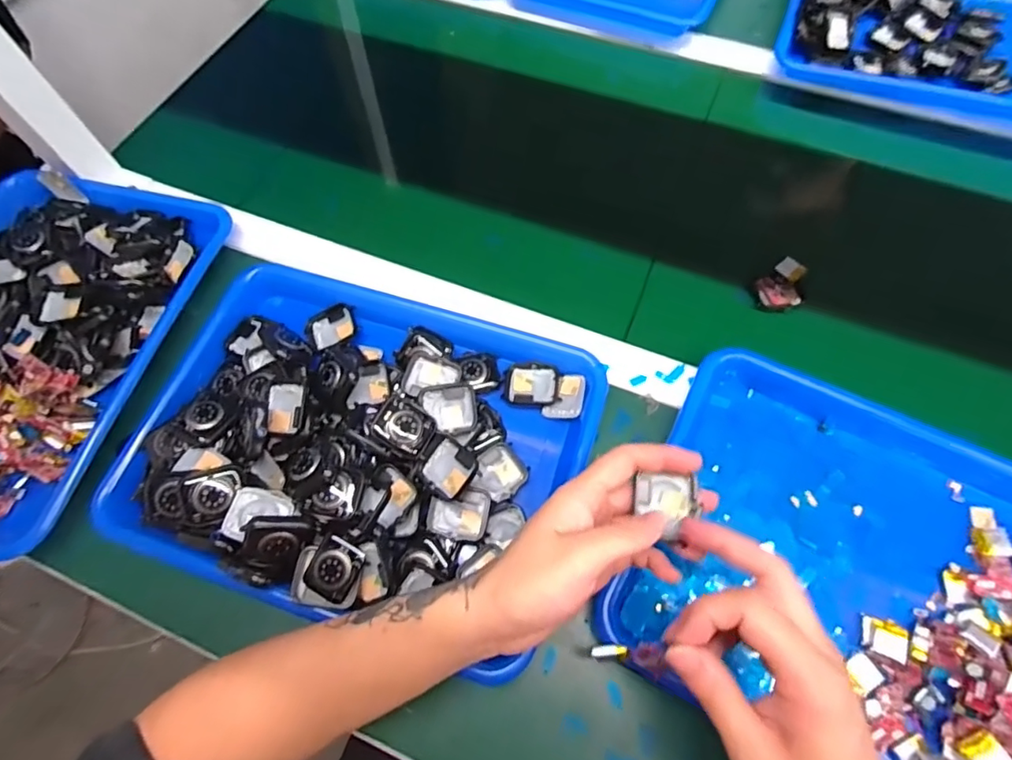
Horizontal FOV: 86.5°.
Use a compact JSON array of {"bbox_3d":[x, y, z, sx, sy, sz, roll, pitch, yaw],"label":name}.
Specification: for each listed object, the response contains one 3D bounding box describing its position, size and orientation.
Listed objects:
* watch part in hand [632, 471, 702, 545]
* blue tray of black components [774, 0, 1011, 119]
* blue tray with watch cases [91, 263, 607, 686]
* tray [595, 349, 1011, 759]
[{"bbox_3d":[0.097,0.076,0.322,0.035,0.013,0.038,5,66,4],"label":"watch part in hand"},{"bbox_3d":[0.503,-0.403,0.615,0.344,0.042,0.243,22,68,12],"label":"blue tray of black components"},{"bbox_3d":[-0.108,0.039,0.405,0.320,0.052,0.248,16,67,9],"label":"blue tray with watch cases"},{"bbox_3d":[0.254,0.135,0.358,0.322,0.034,0.246,25,69,13],"label":"tray"}]

